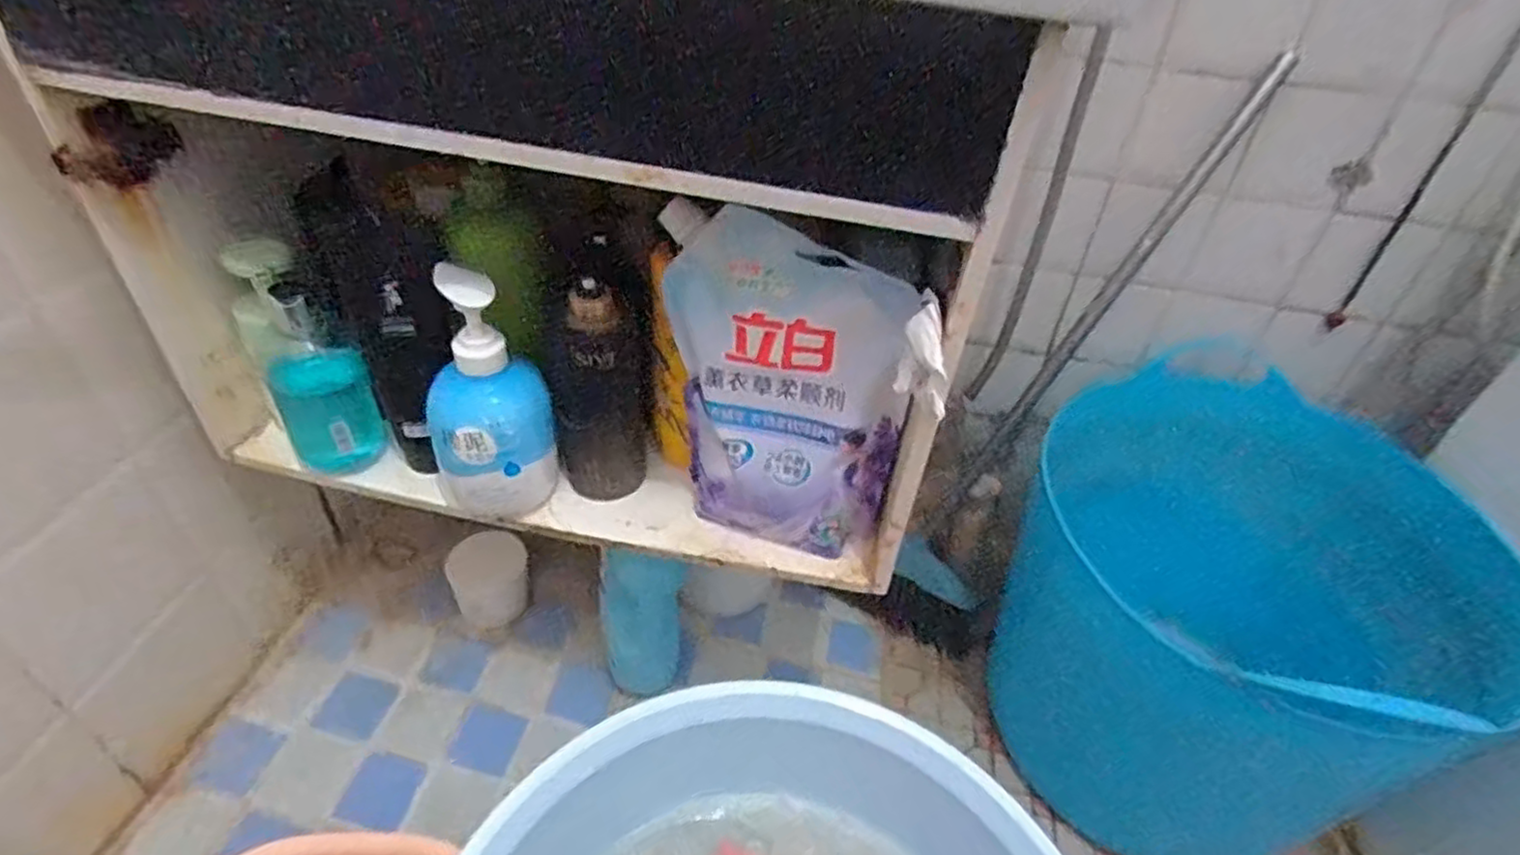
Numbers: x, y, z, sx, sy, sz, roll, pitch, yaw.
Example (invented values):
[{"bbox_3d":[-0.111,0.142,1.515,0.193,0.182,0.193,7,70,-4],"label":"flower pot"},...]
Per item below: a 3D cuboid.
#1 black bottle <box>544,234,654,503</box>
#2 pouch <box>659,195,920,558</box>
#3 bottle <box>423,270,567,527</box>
[{"bbox_3d":[-0.125,-0.042,0.573,0.069,0.189,0.074,12,40,9],"label":"black bottle"},{"bbox_3d":[0.015,-0.018,0.521,0.189,0.234,0.065,21,42,18],"label":"pouch"},{"bbox_3d":[-0.202,-0.017,0.538,0.076,0.192,0.075,15,41,12],"label":"bottle"}]

